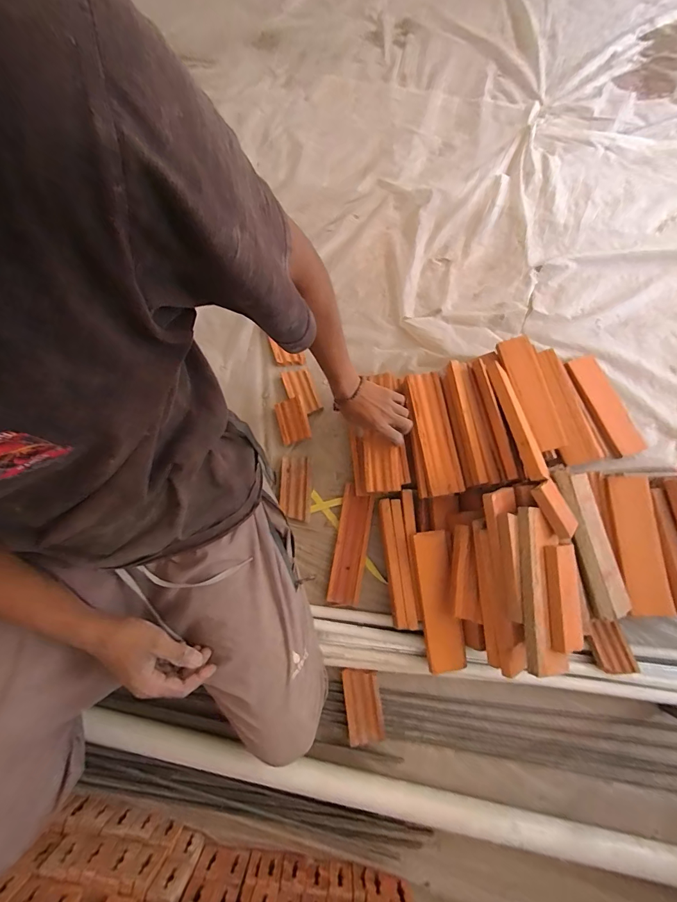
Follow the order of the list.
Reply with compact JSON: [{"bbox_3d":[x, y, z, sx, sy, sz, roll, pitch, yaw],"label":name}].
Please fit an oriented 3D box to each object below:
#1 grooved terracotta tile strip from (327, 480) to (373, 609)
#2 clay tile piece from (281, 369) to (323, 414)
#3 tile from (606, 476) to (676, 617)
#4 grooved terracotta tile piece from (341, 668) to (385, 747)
[{"bbox_3d":[0.026,0.186,0.747,0.063,0.020,0.222,9,77,3],"label":"grooved terracotta tile strip"},{"bbox_3d":[-0.081,-0.130,0.817,0.058,0.013,0.105,-22,78,-4],"label":"clay tile piece"},{"bbox_3d":[0.518,0.160,0.648,0.060,0.015,0.231,-8,75,32],"label":"tile"},{"bbox_3d":[0.043,0.449,0.658,0.062,0.011,0.114,-7,77,-1],"label":"grooved terracotta tile piece"}]

